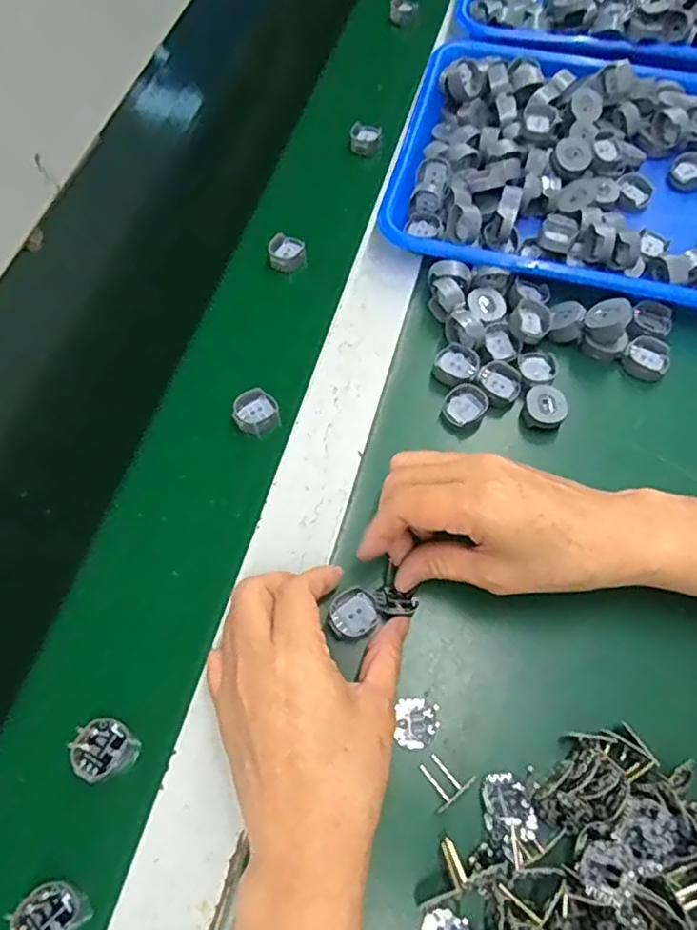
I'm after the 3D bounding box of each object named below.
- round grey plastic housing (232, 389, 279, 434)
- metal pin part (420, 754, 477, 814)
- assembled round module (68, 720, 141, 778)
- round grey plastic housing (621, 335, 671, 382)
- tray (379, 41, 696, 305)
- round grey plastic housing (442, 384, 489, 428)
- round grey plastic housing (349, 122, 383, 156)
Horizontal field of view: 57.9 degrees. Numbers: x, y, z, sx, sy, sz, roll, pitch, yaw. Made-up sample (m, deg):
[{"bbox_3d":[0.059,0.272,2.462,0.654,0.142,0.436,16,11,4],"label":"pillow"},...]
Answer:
[{"bbox_3d":[-0.062,-0.035,0.423,0.028,0.014,0.031,-9,63,-4],"label":"round grey plastic housing"},{"bbox_3d":[0.048,0.155,0.313,0.023,0.004,0.022,-37,67,-16],"label":"metal pin part"},{"bbox_3d":[-0.127,0.148,0.327,0.028,0.019,0.027,12,63,7],"label":"assembled round module"},{"bbox_3d":[0.201,-0.071,0.424,0.029,0.012,0.029,0,62,1],"label":"round grey plastic housing"},{"bbox_3d":[0.209,-0.229,0.483,0.330,0.044,0.251,14,63,8],"label":"tray"},{"bbox_3d":[0.075,-0.037,0.409,0.027,0.014,0.026,0,62,1],"label":"round grey plastic housing"},{"bbox_3d":[0.015,-0.282,0.544,0.026,0.013,0.025,7,63,4],"label":"round grey plastic housing"}]

